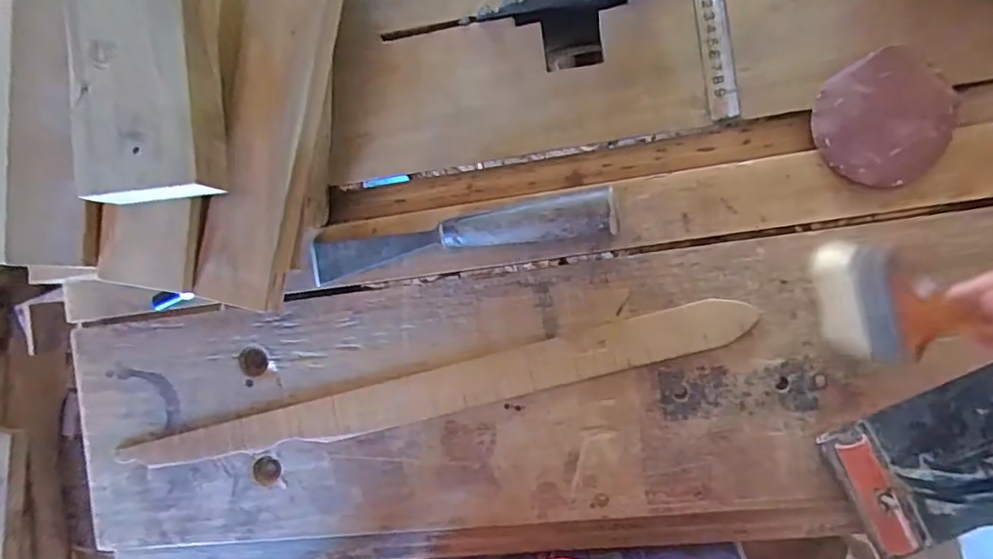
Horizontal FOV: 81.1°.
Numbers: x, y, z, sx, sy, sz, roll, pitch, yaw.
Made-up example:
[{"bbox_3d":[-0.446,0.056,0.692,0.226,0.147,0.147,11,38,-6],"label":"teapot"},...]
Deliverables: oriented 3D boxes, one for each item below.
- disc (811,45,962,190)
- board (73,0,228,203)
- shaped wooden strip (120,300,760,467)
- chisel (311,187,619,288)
[{"bbox_3d":[0.283,-0.116,0.419,0.094,0.016,0.091,0,89,9],"label":"disc"},{"bbox_3d":[-0.246,-0.144,0.406,0.091,0.039,0.178,-5,90,9],"label":"board"},{"bbox_3d":[-0.059,0.094,0.475,0.522,0.011,0.044,-14,86,9],"label":"shaped wooden strip"},{"bbox_3d":[-0.033,-0.033,0.456,0.249,0.036,0.033,-9,87,9],"label":"chisel"}]

